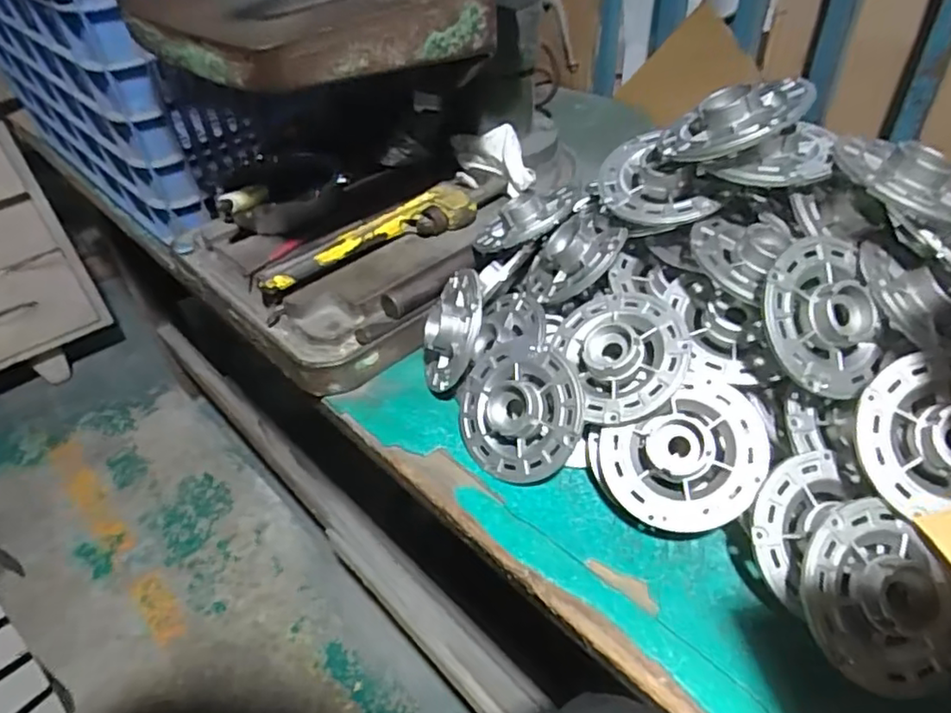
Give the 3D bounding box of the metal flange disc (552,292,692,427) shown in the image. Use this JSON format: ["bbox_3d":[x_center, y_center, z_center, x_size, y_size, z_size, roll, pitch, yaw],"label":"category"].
[{"bbox_3d":[0.115,-0.003,0.486,0.090,0.032,0.106,-29,52,12],"label":"metal flange disc"}]

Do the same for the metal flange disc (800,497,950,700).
[{"bbox_3d":[0.243,0.146,0.370,0.093,0.026,0.111,-43,87,-15],"label":"metal flange disc"}]

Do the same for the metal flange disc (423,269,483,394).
[{"bbox_3d":[-0.024,-0.023,0.557,0.021,0.105,0.093,14,-12,-32],"label":"metal flange disc"}]

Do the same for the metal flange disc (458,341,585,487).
[{"bbox_3d":[0.034,0.045,0.498,0.106,0.106,0.027,45,17,33],"label":"metal flange disc"}]

